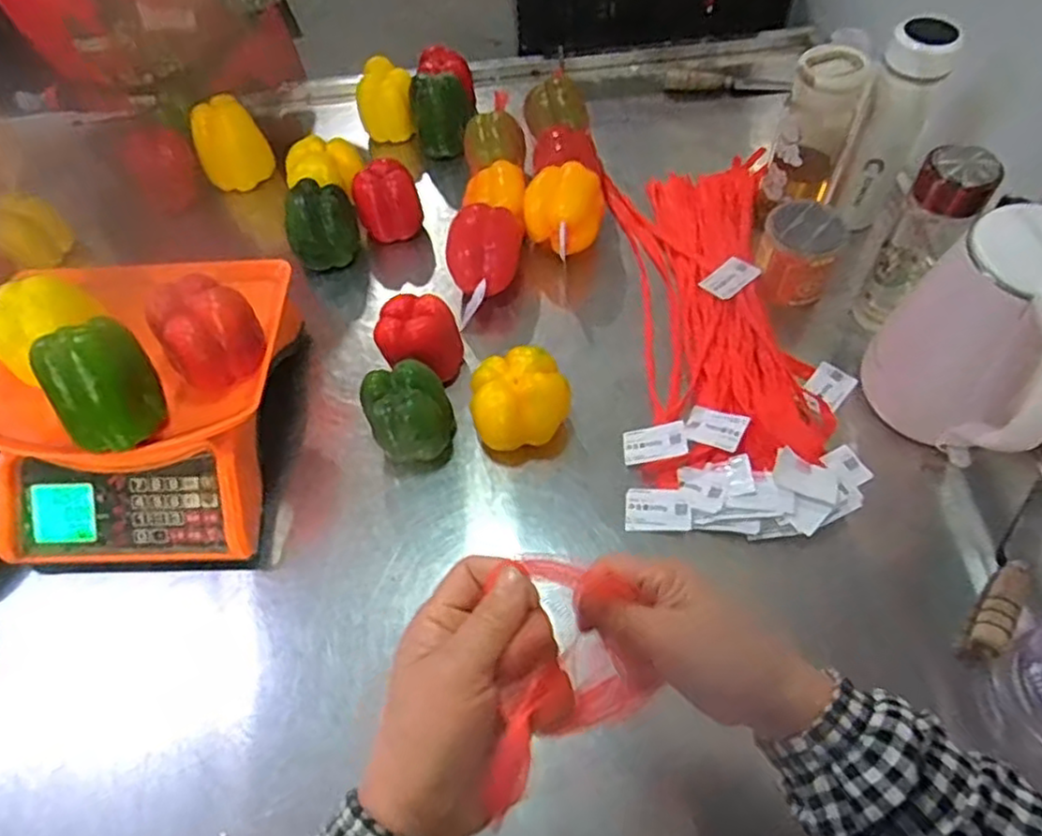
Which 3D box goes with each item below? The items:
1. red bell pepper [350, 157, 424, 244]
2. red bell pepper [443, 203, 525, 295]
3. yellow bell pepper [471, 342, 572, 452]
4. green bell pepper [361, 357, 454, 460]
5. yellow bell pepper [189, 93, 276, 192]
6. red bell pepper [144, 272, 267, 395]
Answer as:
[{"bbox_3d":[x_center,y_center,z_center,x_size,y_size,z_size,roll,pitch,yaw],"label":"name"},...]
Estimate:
[{"bbox_3d":[-0.166,-0.270,0.853,0.077,0.070,0.064,-21,56,-10],"label":"red bell pepper"},{"bbox_3d":[-0.046,-0.193,0.794,0.086,0.071,0.101,10,56,12],"label":"red bell pepper"},{"bbox_3d":[-0.001,-0.014,0.690,0.097,0.073,0.096,-14,55,-5],"label":"yellow bell pepper"},{"bbox_3d":[-0.106,0.002,0.674,0.079,0.092,0.075,-2,55,3],"label":"green bell pepper"},{"bbox_3d":[-0.392,-0.372,0.926,0.088,0.099,0.073,-24,57,-12],"label":"yellow bell pepper"},{"bbox_3d":[-0.271,-0.076,0.593,0.081,0.073,0.073,-25,57,-12],"label":"red bell pepper"}]

